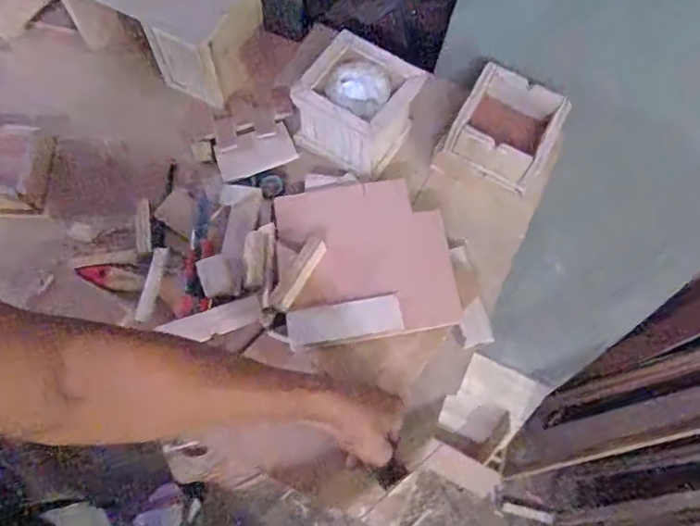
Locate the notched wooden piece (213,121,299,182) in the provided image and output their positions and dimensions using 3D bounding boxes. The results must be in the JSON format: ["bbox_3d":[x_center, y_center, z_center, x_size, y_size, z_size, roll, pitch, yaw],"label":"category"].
[{"bbox_3d":[-0.119,-0.139,0.667,0.095,0.010,0.063,-23,71,-12],"label":"notched wooden piece"}]

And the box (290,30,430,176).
[{"bbox_3d":[0.010,-0.190,0.635,0.122,0.102,0.119,27,69,8],"label":"box"}]

